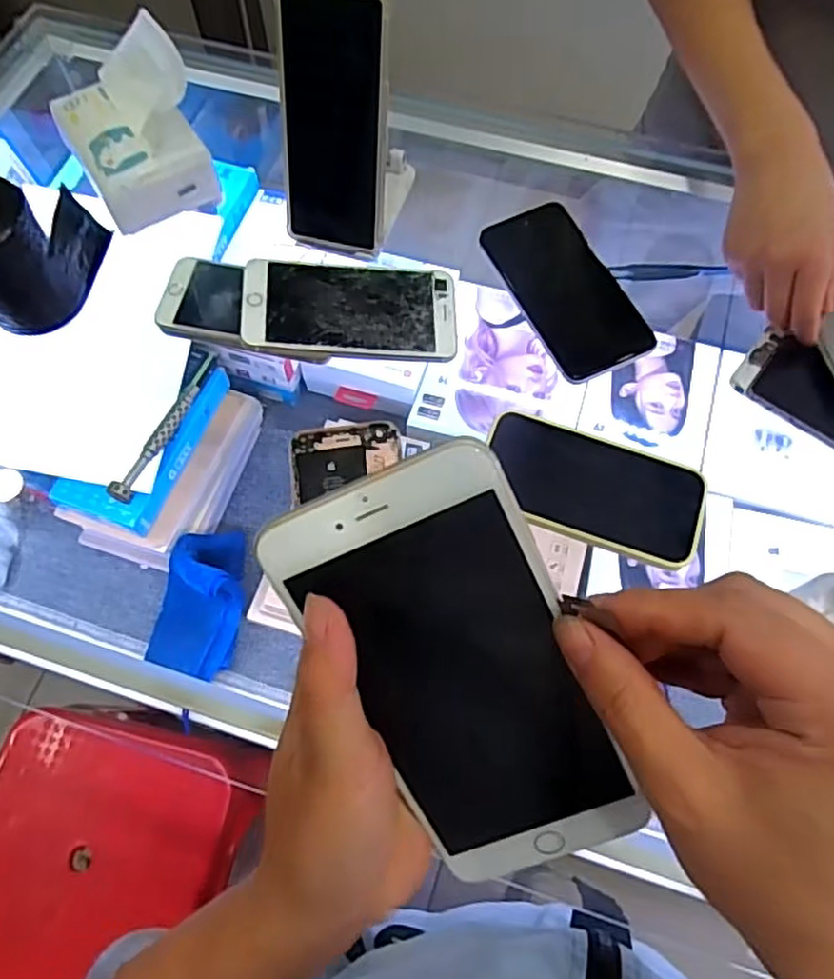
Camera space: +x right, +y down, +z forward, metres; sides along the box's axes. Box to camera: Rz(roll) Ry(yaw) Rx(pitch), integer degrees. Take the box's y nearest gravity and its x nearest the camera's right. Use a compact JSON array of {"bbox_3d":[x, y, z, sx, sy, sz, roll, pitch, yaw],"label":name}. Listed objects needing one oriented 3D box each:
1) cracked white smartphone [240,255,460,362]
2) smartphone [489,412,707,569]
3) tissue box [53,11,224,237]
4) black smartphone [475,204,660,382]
[{"bbox_3d":[-0.048,-0.132,0.508,0.154,0.008,0.075,1,71,-10],"label":"cracked white smartphone"},{"bbox_3d":[0.117,0.000,0.462,0.146,0.011,0.073,21,68,9],"label":"smartphone"},{"bbox_3d":[-0.225,-0.286,0.550,0.106,0.078,0.127,-27,69,-11],"label":"tissue box"},{"bbox_3d":[0.112,-0.155,0.532,0.074,0.013,0.154,-22,68,-9],"label":"black smartphone"}]

